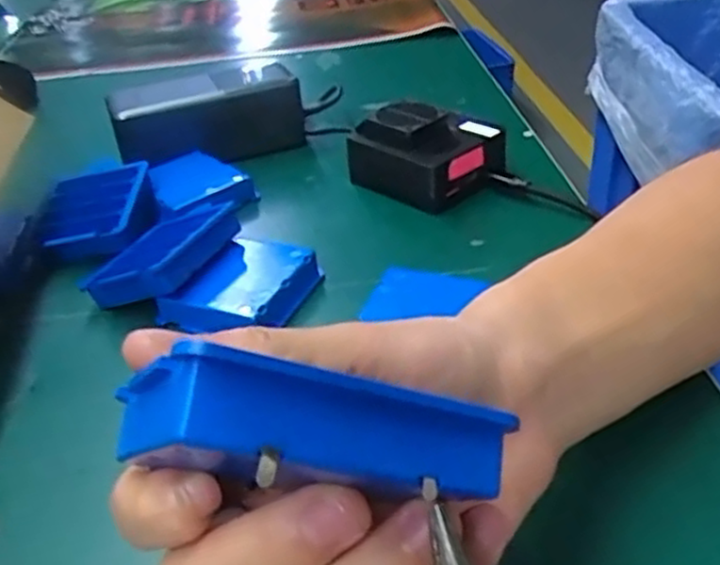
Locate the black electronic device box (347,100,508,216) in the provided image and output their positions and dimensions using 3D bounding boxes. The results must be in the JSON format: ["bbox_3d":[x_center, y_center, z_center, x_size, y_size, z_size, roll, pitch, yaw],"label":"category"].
[{"bbox_3d":[0.044,-0.086,0.474,0.073,0.051,0.083,-31,43,-32],"label":"black electronic device box"}]

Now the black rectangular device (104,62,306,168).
[{"bbox_3d":[-0.108,-0.118,0.528,0.131,0.059,0.052,-14,37,-14],"label":"black rectangular device"}]

